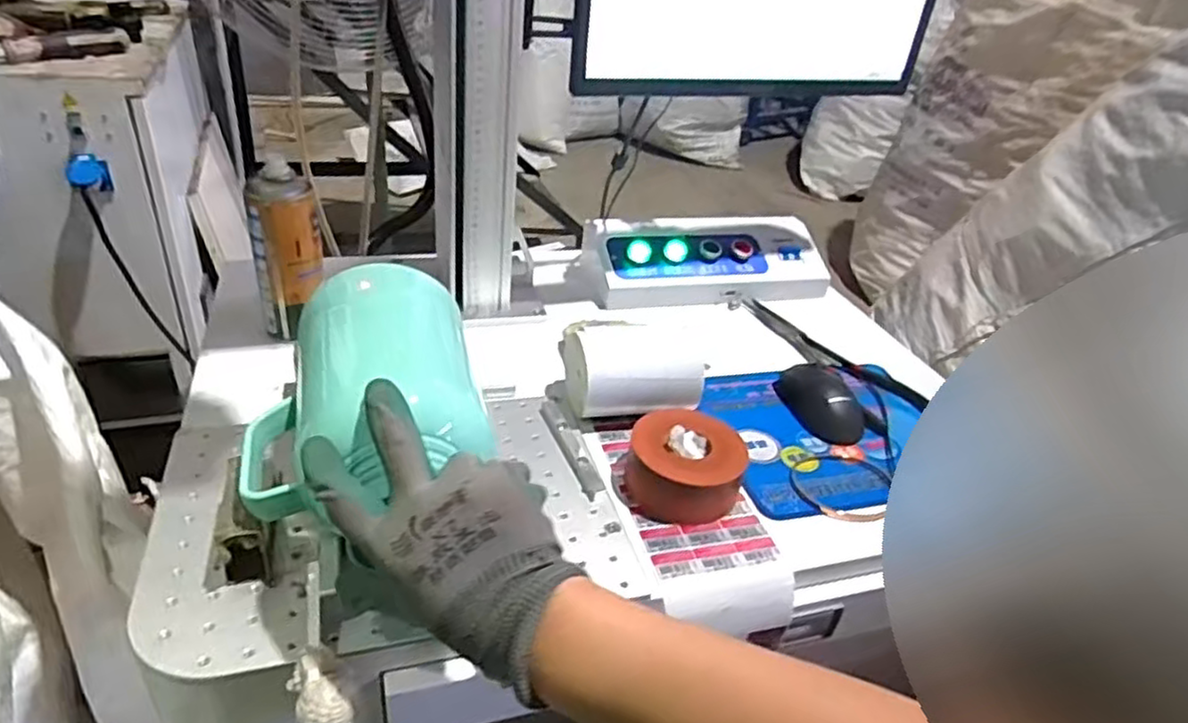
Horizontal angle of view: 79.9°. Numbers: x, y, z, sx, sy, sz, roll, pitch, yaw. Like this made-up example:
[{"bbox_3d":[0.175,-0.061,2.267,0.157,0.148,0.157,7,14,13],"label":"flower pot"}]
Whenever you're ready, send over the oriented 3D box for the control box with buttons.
[{"bbox_3d":[0.152,-0.133,0.928,0.319,0.068,0.117,-5,35,-19],"label":"control box with buttons"}]

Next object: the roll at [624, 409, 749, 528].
[{"bbox_3d":[0.078,0.085,0.597,0.095,0.053,0.090,6,33,-4],"label":"roll"}]

